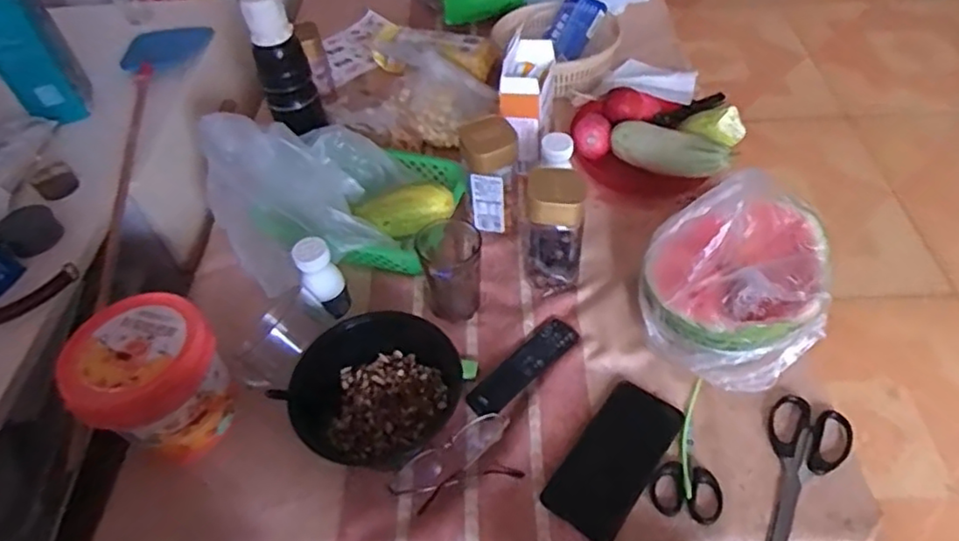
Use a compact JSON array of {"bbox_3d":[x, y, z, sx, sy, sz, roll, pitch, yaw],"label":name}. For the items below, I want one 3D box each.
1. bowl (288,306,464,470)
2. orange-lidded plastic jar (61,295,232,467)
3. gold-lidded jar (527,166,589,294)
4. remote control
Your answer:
[{"bbox_3d":[-0.105,0.124,0.653,0.169,0.071,0.151,-2,50,3],"label":"bowl"},{"bbox_3d":[-0.322,0.108,0.630,0.122,0.120,0.129,-2,50,3],"label":"orange-lidded plastic jar"},{"bbox_3d":[0.092,-0.051,0.735,0.060,0.140,0.079,8,51,11],"label":"gold-lidded jar"},{"bbox_3d":[0.049,0.103,0.689,0.152,0.020,0.043,-38,57,-25],"label":"remote control"}]

